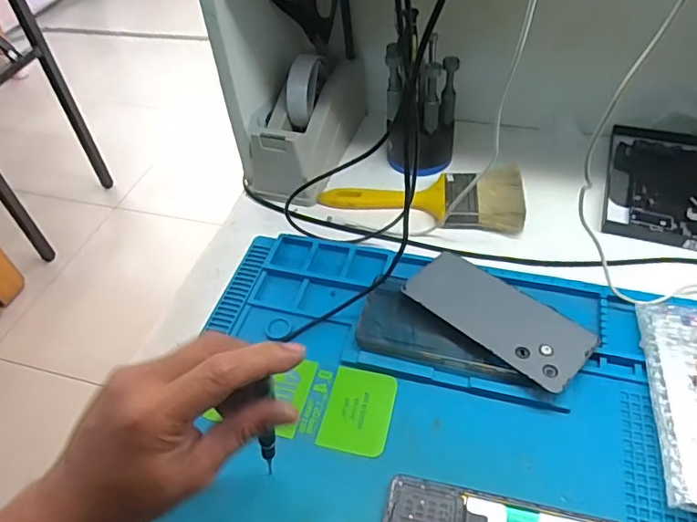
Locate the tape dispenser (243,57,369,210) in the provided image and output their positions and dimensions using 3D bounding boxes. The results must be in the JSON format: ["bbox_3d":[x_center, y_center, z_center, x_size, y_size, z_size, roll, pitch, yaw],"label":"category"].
[{"bbox_3d":[-0.049,-0.164,0.617,0.094,0.100,0.177,15,51,19],"label":"tape dispenser"}]

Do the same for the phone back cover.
[{"bbox_3d":[0.127,0.045,0.459,0.157,0.005,0.069,34,59,31],"label":"phone back cover"}]

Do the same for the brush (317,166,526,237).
[{"bbox_3d":[0.080,-0.075,0.581,0.217,0.020,0.078,7,49,12],"label":"brush"}]

